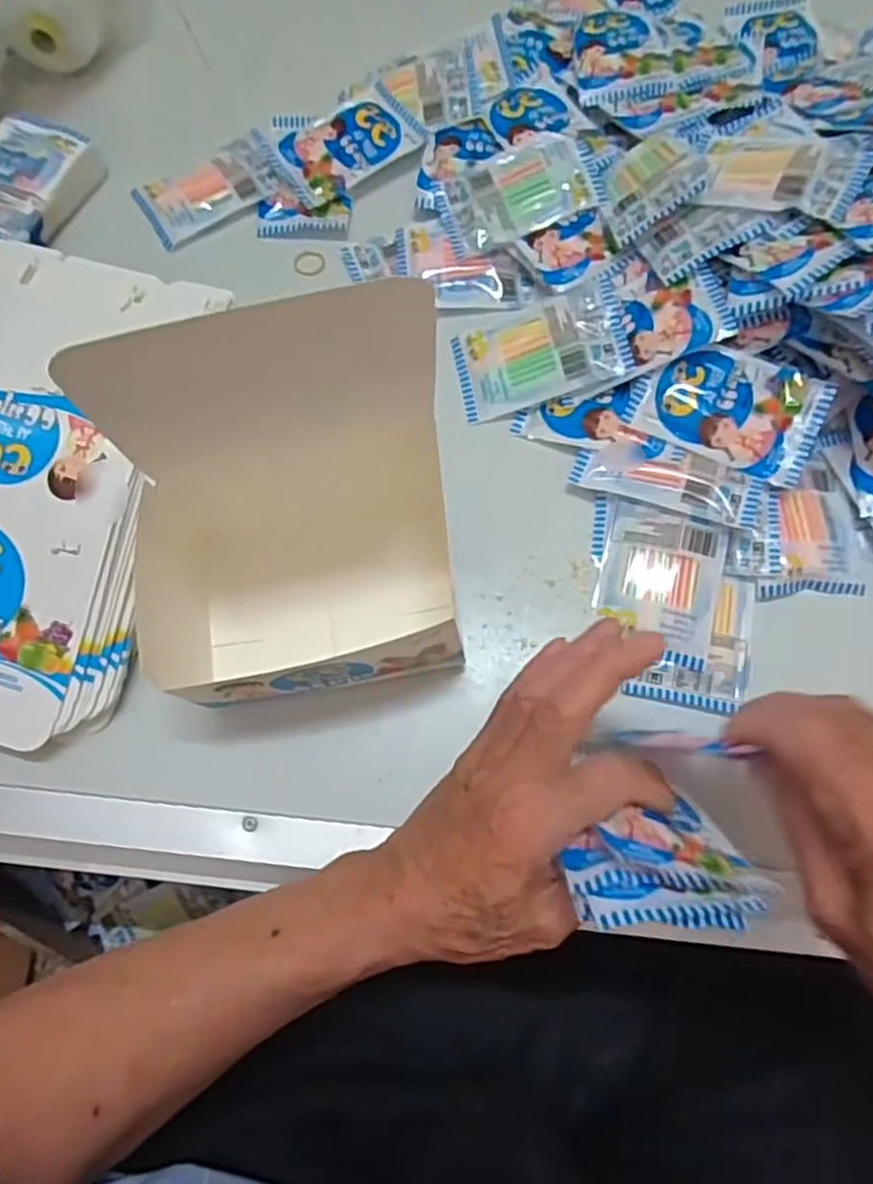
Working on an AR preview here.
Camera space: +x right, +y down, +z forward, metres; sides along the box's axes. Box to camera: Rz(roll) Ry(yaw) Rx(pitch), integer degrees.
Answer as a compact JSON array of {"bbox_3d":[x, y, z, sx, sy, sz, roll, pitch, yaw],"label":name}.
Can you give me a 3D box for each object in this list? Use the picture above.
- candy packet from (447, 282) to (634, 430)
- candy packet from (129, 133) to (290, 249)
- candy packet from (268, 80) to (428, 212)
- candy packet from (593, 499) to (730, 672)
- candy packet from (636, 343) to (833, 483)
[{"bbox_3d":[0.064,-0.146,0.437,0.102,0.008,0.065,-16,76,17],"label":"candy packet"},{"bbox_3d":[-0.159,-0.279,0.497,0.092,0.006,0.062,-33,75,-9],"label":"candy packet"},{"bbox_3d":[-0.061,-0.310,0.500,0.098,0.009,0.062,-36,75,-9],"label":"candy packet"},{"bbox_3d":[0.124,-0.005,0.399,0.063,0.017,0.084,14,73,6],"label":"candy packet"},{"bbox_3d":[0.169,-0.106,0.409,0.094,0.019,0.067,30,75,10],"label":"candy packet"}]

